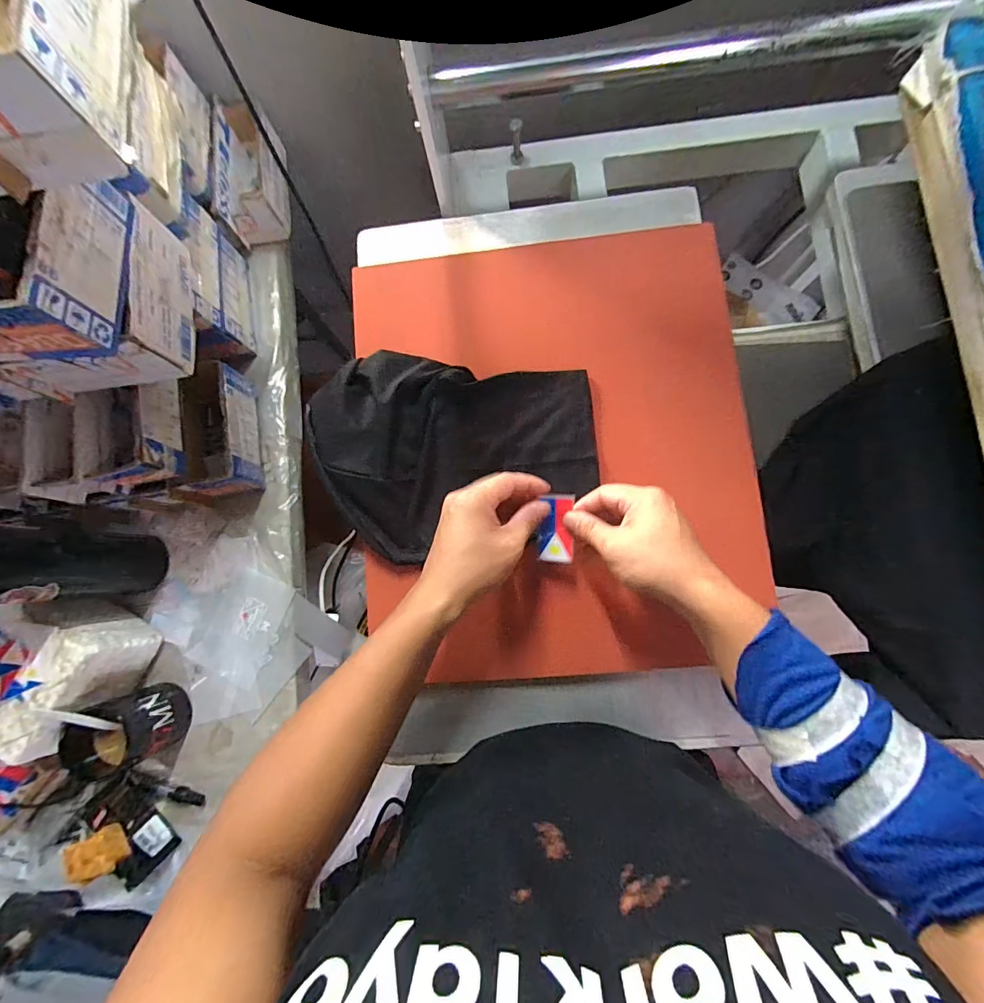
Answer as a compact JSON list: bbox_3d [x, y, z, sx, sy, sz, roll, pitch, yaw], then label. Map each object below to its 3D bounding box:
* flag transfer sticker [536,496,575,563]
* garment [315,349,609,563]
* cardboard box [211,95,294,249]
[{"bbox_3d":[0.061,0.026,0.411,0.033,0.008,0.067,2,109,6],"label":"flag transfer sticker"},{"bbox_3d":[-0.041,-0.059,0.452,0.301,0.051,0.212,-14,81,2],"label":"garment"},{"bbox_3d":[-0.347,-0.476,0.639,0.083,0.083,0.178,-10,81,2],"label":"cardboard box"}]

